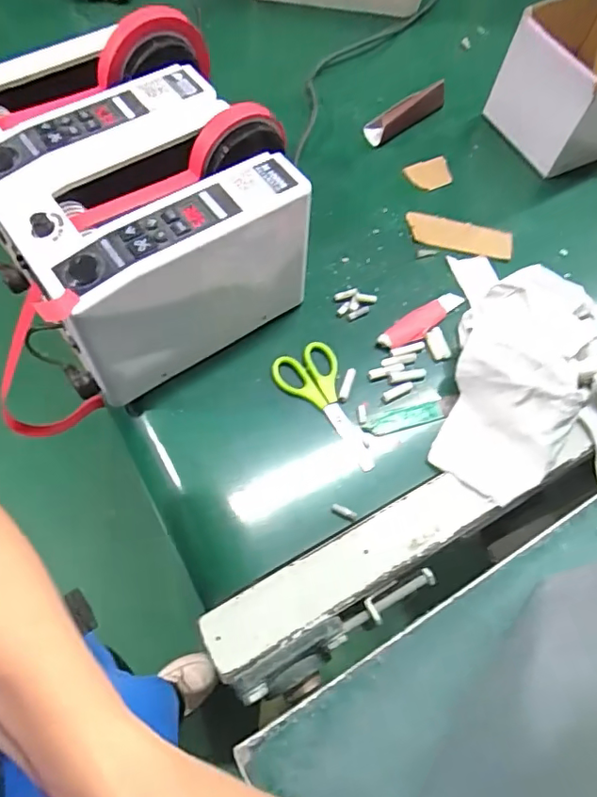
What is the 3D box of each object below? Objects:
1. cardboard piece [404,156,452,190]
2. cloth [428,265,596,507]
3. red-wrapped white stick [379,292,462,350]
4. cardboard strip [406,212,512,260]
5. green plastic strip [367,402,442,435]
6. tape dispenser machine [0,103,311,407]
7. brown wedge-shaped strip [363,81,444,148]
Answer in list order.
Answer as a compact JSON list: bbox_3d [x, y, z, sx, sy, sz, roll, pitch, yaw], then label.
[{"bbox_3d":[0.152,-0.259,0.637,0.049,0.004,0.042,-26,71,-8],"label":"cardboard piece"},{"bbox_3d":[0.223,-0.010,0.483,0.167,0.076,0.203,15,64,4],"label":"cloth"},{"bbox_3d":[0.122,-0.077,0.543,0.101,0.008,0.027,-35,71,-18],"label":"red-wrapped white stick"},{"bbox_3d":[0.174,-0.177,0.598,0.114,0.007,0.043,14,66,8],"label":"cardboard strip"},{"bbox_3d":[0.098,0.018,0.500,0.071,0.004,0.018,-13,66,-10],"label":"green plastic strip"},{"bbox_3d":[-0.110,-0.122,0.473,0.223,0.151,0.135,-34,71,-18],"label":"tape dispenser machine"},{"bbox_3d":[0.128,-0.348,0.664,0.110,0.032,0.031,-35,71,-18],"label":"brown wedge-shaped strip"}]

